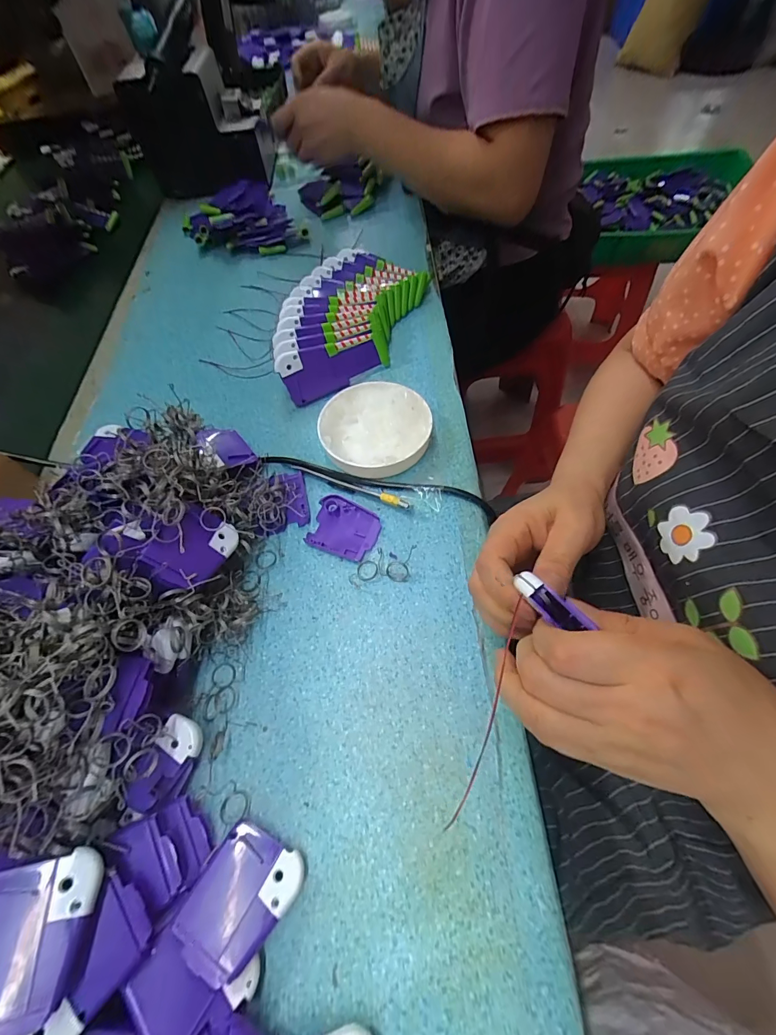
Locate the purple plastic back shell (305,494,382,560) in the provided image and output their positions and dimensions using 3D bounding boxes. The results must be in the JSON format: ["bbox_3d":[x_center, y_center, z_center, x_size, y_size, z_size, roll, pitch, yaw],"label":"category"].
[{"bbox_3d":[-0.038,0.009,0.353,0.059,0.005,0.049,18,64,14],"label":"purple plastic back shell"}]

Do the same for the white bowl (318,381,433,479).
[{"bbox_3d":[-0.012,-0.085,0.387,0.103,0.028,0.105,-2,61,4],"label":"white bowl"}]

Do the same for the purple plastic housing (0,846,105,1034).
[{"bbox_3d":[-0.174,0.204,0.193,0.051,0.017,0.062,5,51,-17],"label":"purple plastic housing"}]

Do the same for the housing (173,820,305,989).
[{"bbox_3d":[-0.085,0.216,0.228,0.051,0.010,0.061,27,47,21],"label":"housing"}]

